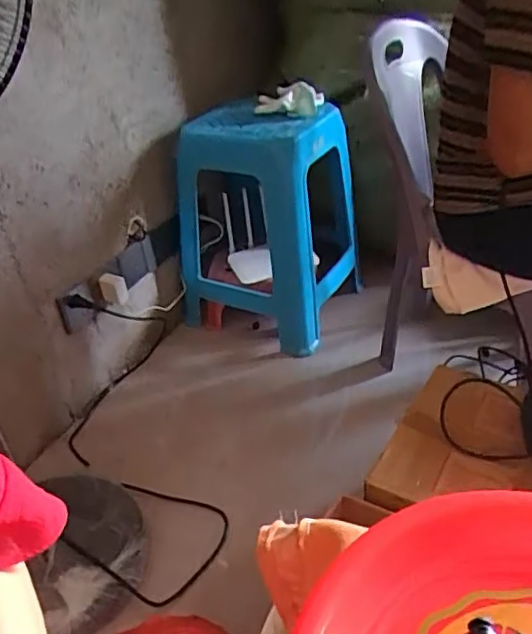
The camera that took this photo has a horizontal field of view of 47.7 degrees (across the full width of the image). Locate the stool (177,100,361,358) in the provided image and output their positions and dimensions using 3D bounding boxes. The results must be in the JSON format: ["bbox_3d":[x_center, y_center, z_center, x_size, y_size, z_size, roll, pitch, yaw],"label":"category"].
[{"bbox_3d":[0.015,-0.211,1.359,0.356,0.514,0.308,18,41,30],"label":"stool"}]

